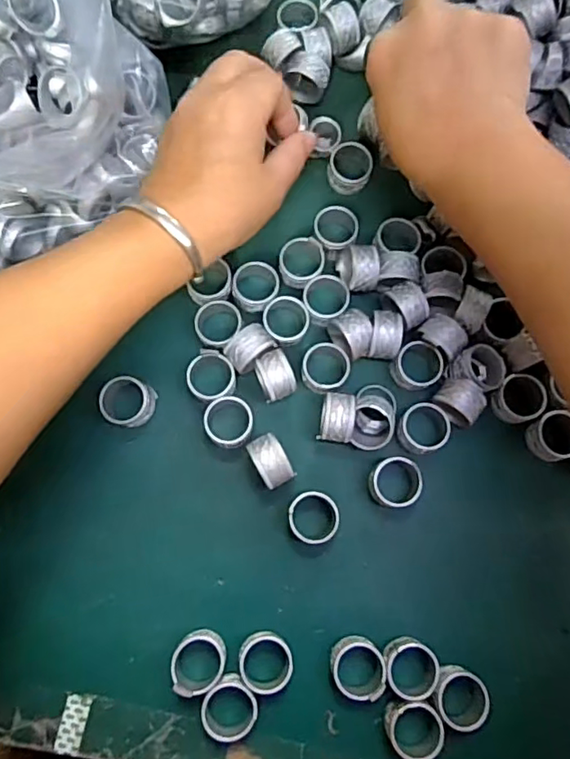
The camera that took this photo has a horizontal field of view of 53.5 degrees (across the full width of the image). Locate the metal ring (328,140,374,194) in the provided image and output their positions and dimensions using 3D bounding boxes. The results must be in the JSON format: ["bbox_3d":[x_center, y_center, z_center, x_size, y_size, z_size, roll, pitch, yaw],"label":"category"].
[{"bbox_3d":[0.042,-0.135,0.360,0.026,0.017,0.027,0,78,-1],"label":"metal ring"}]

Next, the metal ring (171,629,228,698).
[{"bbox_3d":[-0.044,0.148,0.295,0.027,0.017,0.030,21,78,3],"label":"metal ring"}]

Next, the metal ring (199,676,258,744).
[{"bbox_3d":[-0.027,0.169,0.290,0.031,0.016,0.030,0,78,-1],"label":"metal ring"}]

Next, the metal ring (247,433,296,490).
[{"bbox_3d":[-0.008,0.046,0.315,0.018,0.026,0.028,-27,80,-7],"label":"metal ring"}]

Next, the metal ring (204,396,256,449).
[{"bbox_3d":[-0.031,0.025,0.323,0.027,0.015,0.028,0,78,-1],"label":"metal ring"}]

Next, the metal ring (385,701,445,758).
[{"bbox_3d":[0.066,0.178,0.289,0.027,0.015,0.029,0,78,-1],"label":"metal ring"}]

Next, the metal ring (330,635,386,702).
[{"bbox_3d":[0.038,0.150,0.296,0.028,0.018,0.028,0,78,-1],"label":"metal ring"}]

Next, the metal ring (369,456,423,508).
[{"bbox_3d":[0.062,0.058,0.319,0.027,0.017,0.028,0,78,-1],"label":"metal ring"}]

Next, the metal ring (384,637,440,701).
[{"bbox_3d":[0.066,0.150,0.295,0.027,0.015,0.027,0,78,-1],"label":"metal ring"}]

